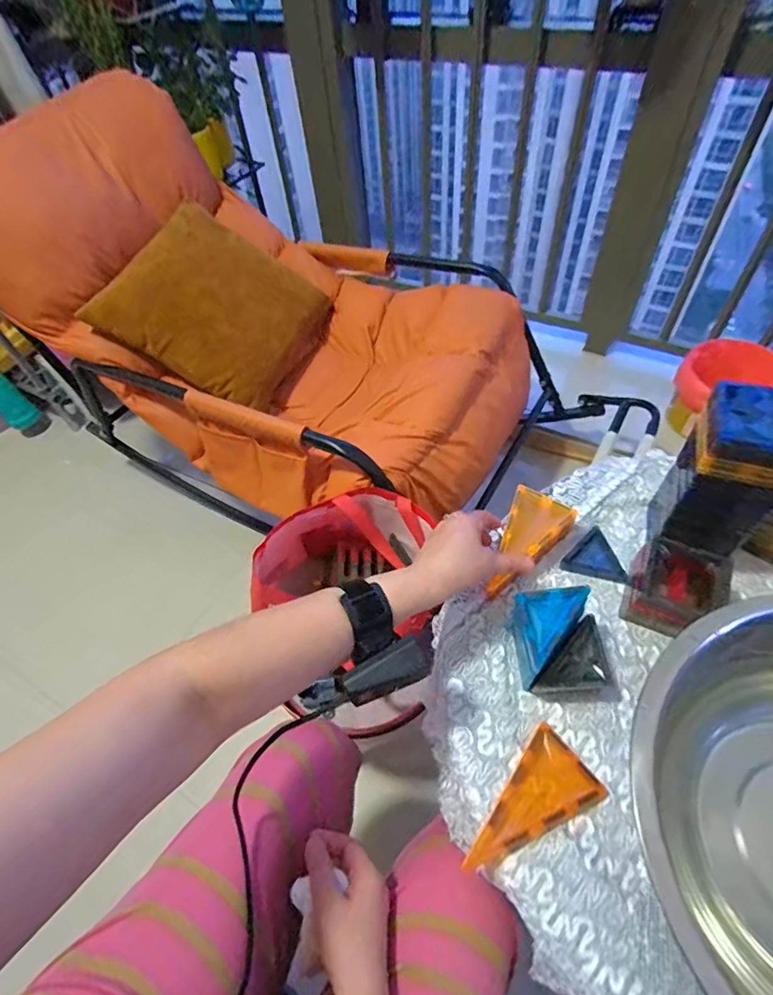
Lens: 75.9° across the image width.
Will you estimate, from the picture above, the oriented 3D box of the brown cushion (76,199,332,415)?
[{"bbox_3d":[-0.337,-0.400,1.055,0.412,0.145,0.342,30,63,-22],"label":"brown cushion"}]

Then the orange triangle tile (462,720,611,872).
[{"bbox_3d":[0.124,0.272,0.430,0.134,0.010,0.068,-33,58,-25],"label":"orange triangle tile"}]

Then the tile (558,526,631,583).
[{"bbox_3d":[0.247,0.063,0.585,0.069,0.008,0.069,12,56,14],"label":"tile"}]

